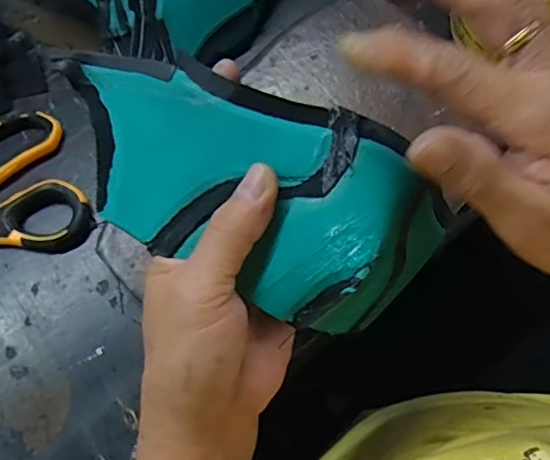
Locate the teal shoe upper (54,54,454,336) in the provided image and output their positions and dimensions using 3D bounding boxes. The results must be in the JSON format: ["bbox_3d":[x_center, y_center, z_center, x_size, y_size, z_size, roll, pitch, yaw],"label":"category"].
[{"bbox_3d":[-0.021,-0.022,0.261,0.172,0.054,0.081,27,72,9],"label":"teal shoe upper"}]

